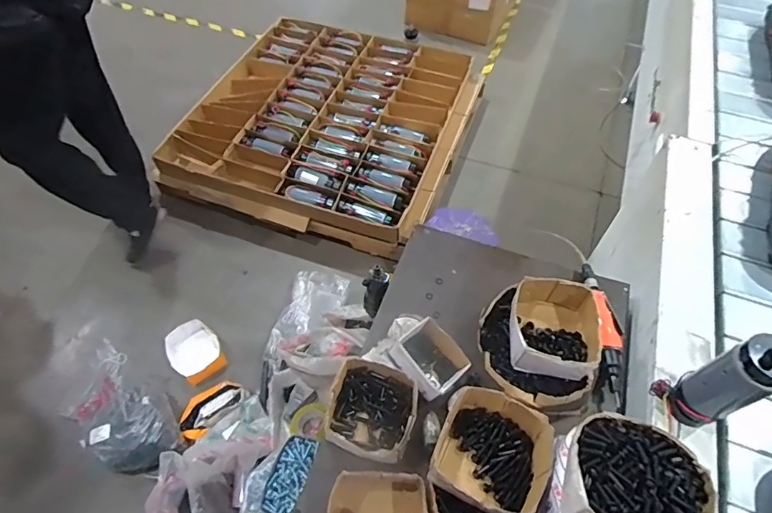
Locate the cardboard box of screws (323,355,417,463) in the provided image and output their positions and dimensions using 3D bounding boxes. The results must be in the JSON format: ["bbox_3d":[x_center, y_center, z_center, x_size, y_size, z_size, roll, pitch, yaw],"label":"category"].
[{"bbox_3d":[-0.024,0.265,0.808,0.146,0.065,0.151,16,57,10],"label":"cardboard box of screws"}]

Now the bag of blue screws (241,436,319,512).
[{"bbox_3d":[-0.259,0.542,1.031,0.143,0.077,0.295,17,57,10],"label":"bag of blue screws"}]

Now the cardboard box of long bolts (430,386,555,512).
[{"bbox_3d":[0.155,0.287,0.690,0.157,0.067,0.161,25,58,15],"label":"cardboard box of long bolts"}]

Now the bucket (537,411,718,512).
[{"bbox_3d":[0.305,0.332,0.633,0.180,0.218,0.150,26,59,16],"label":"bucket"}]

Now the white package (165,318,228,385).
[{"bbox_3d":[-0.624,0.302,1.531,0.155,0.062,0.202,-35,63,-22],"label":"white package"}]

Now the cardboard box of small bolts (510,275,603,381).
[{"bbox_3d":[0.298,0.129,0.829,0.152,0.082,0.159,8,56,4],"label":"cardboard box of small bolts"}]

